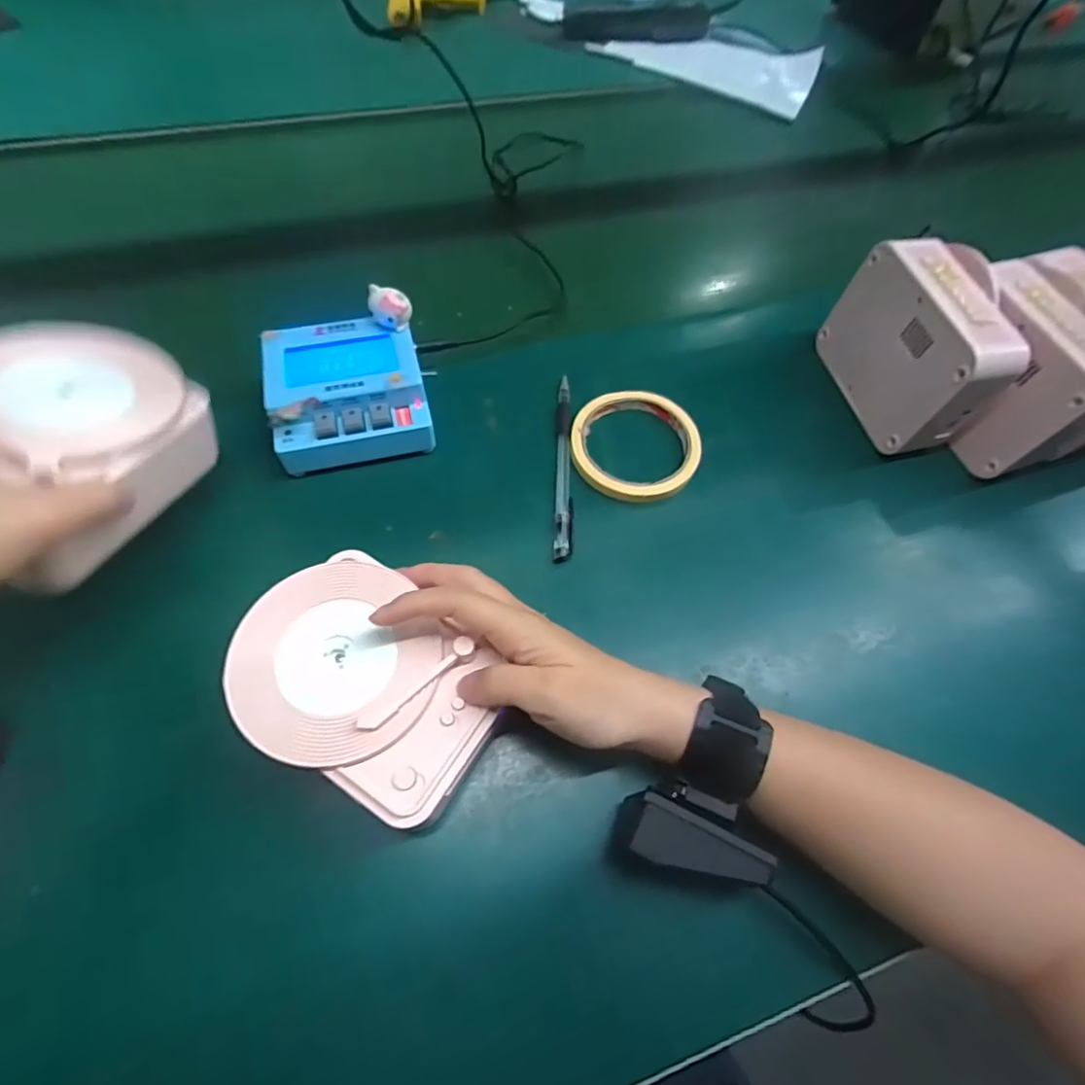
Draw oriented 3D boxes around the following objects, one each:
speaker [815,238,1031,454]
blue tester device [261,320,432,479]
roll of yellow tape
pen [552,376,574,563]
[{"bbox_3d":[0.267,-0.144,0.400,0.049,0.099,0.128,-10,62,-10],"label":"speaker"},{"bbox_3d":[-0.134,-0.103,0.387,0.099,0.048,0.098,-11,63,-11],"label":"blue tester device"},{"bbox_3d":[0.067,-0.071,0.401,0.092,0.015,0.090,2,61,-4],"label":"roll of yellow tape"},{"bbox_3d":[0.015,-0.057,0.392,0.013,0.007,0.153,3,61,-3],"label":"pen"}]

